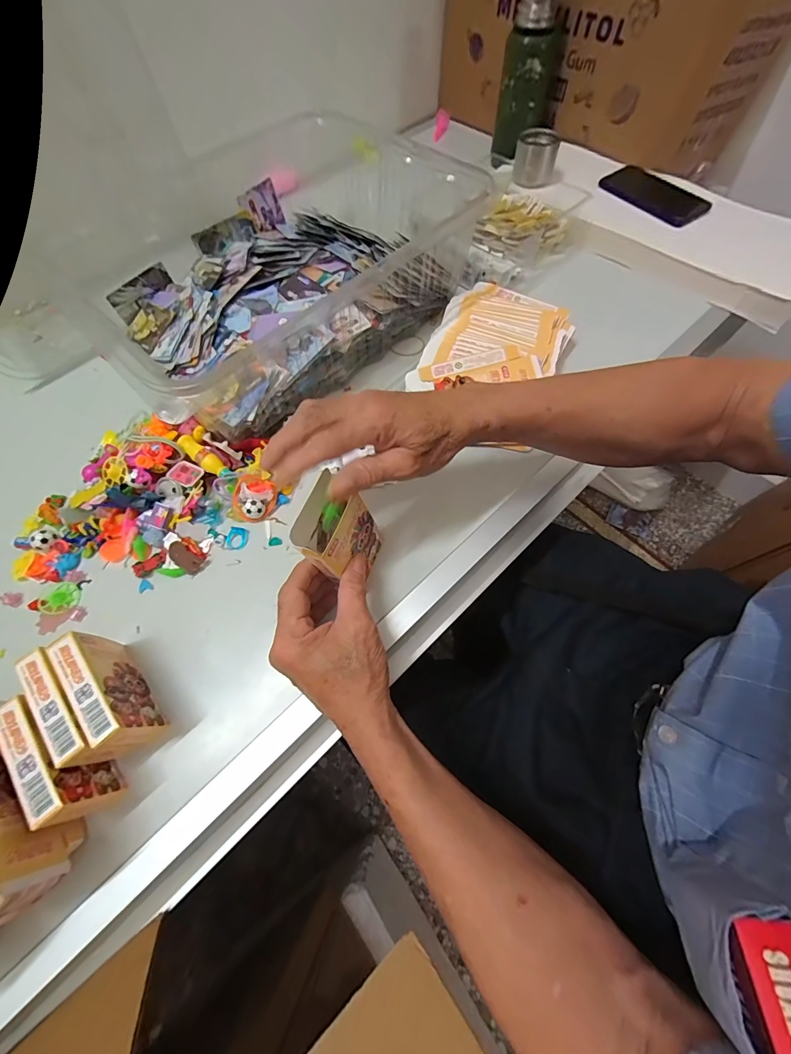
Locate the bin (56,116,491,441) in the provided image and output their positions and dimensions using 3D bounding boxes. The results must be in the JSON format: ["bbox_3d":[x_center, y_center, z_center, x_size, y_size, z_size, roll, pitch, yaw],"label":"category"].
[{"bbox_3d":[-0.135,-0.318,0.479,0.288,0.112,0.425,39,73,18],"label":"bin"}]

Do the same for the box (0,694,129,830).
[{"bbox_3d":[-0.247,0.169,0.285,0.023,0.064,0.088,-38,69,-14],"label":"box"}]

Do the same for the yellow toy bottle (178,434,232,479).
[{"bbox_3d":[-0.202,-0.074,0.410,0.066,0.017,0.020,39,72,4],"label":"yellow toy bottle"}]

